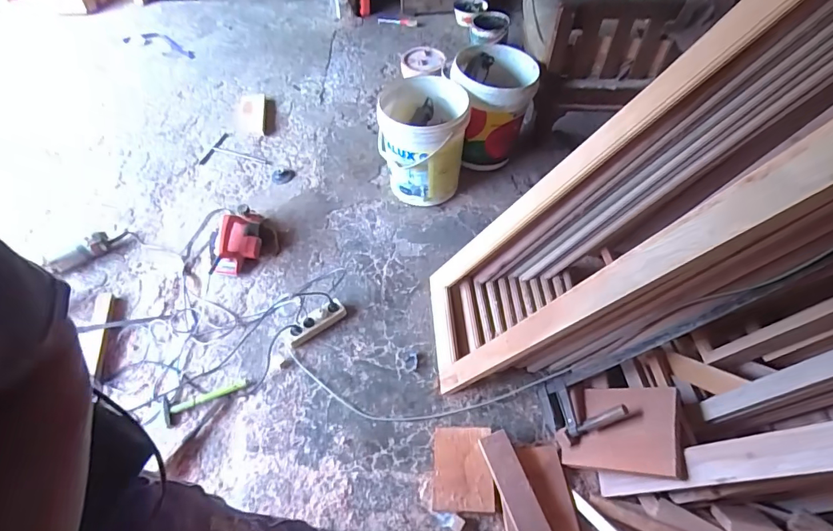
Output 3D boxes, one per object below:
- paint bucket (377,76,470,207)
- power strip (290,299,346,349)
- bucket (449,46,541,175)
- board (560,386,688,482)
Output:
[{"bbox_3d":[0.027,-0.451,1.651,0.312,0.358,0.327,7,56,6],"label":"paint bucket"},{"bbox_3d":[-0.316,0.179,1.399,0.194,0.053,0.065,-37,63,-22],"label":"power strip"},{"bbox_3d":[0.290,-0.603,1.754,0.308,0.382,0.317,7,56,6],"label":"bucket"},{"bbox_3d":[0.503,0.397,1.095,0.031,0.275,0.203,36,56,-28],"label":"board"}]

